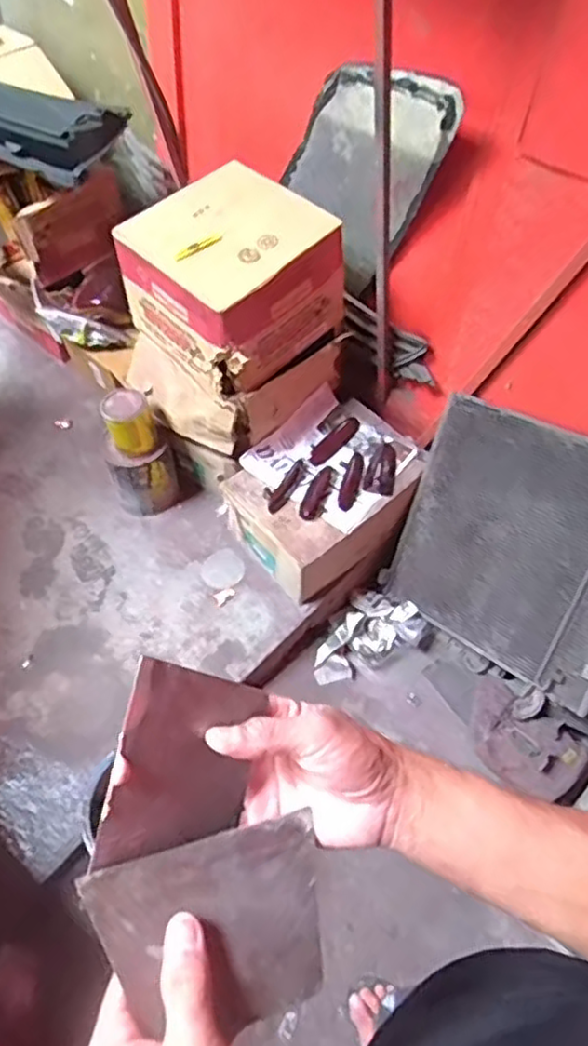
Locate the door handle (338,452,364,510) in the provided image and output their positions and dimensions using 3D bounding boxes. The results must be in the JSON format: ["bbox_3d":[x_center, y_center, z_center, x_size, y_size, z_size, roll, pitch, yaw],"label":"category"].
[{"bbox_3d":[0.130,-0.094,1.596,0.051,0.030,0.180,12,51,3],"label":"door handle"}]

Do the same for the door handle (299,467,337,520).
[{"bbox_3d":[0.056,-0.064,1.573,0.055,0.038,0.156,19,52,10],"label":"door handle"}]

